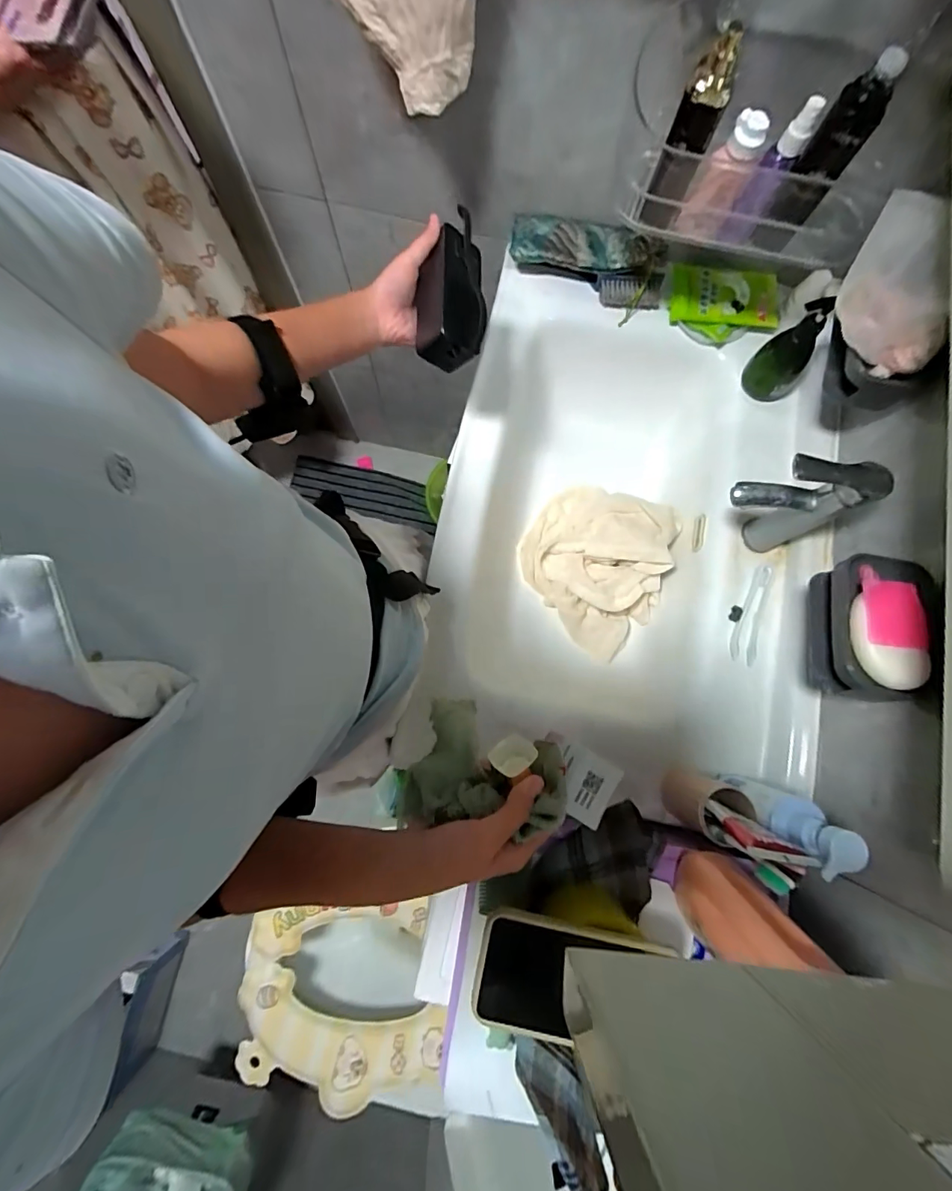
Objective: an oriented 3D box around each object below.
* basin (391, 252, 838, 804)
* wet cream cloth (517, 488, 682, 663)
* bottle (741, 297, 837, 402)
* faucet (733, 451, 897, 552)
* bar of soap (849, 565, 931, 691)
[{"bbox_3d":[0.217,-0.108,0.681,0.457,0.165,0.673,8,79,0],"label":"basin"},{"bbox_3d":[0.191,-0.057,0.697,0.230,0.118,0.232,38,81,6],"label":"wet cream cloth"},{"bbox_3d":[0.414,-0.317,0.587,0.048,0.144,0.070,-41,83,-8],"label":"bottle"},{"bbox_3d":[0.351,-0.099,0.523,0.121,0.180,0.044,-2,79,-2],"label":"faucet"},{"bbox_3d":[0.363,0.027,0.401,0.051,0.022,0.106,4,79,-1],"label":"bar of soap"}]

